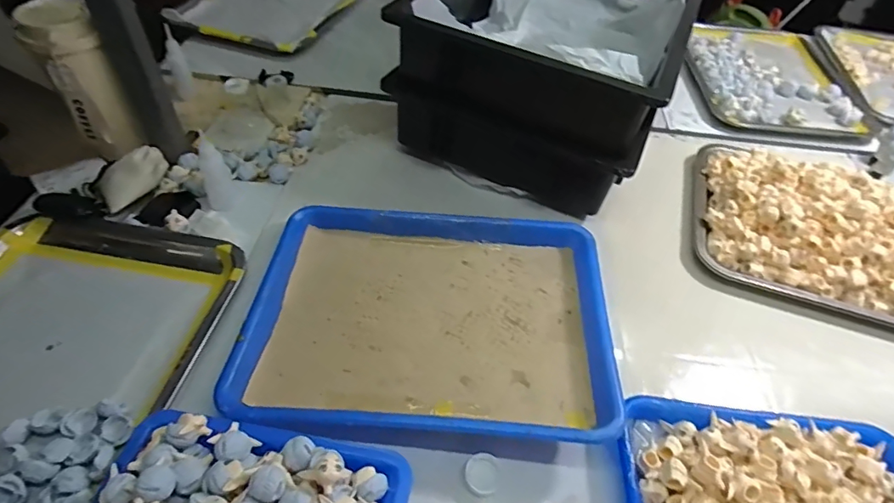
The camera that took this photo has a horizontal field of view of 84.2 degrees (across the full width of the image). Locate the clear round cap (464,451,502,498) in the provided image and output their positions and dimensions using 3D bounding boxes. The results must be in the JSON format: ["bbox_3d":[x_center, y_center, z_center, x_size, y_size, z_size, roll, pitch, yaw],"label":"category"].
[{"bbox_3d":[0.029,0.178,0.397,0.029,0.009,0.030,2,48,-2],"label":"clear round cap"}]

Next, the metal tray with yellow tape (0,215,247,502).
[{"bbox_3d":[-0.354,0.110,0.414,0.249,0.031,0.342,8,48,3],"label":"metal tray with yellow tape"}]

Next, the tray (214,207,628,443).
[{"bbox_3d":[-0.016,0.056,0.480,0.330,0.039,0.247,4,48,0],"label":"tray"}]

